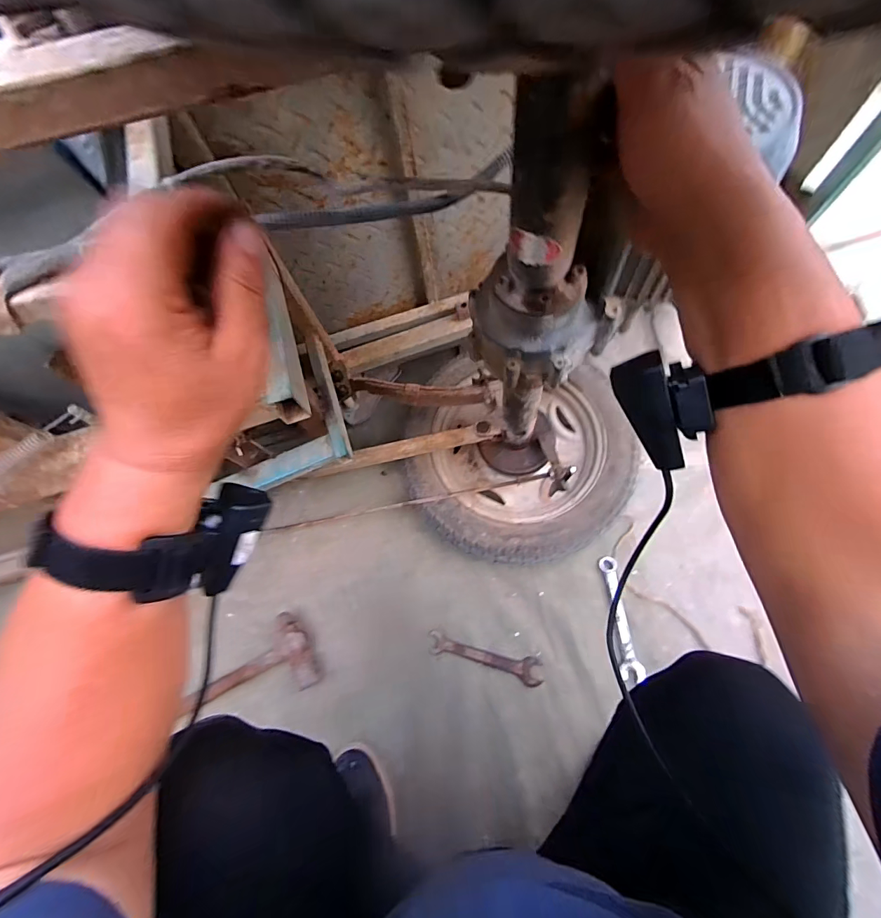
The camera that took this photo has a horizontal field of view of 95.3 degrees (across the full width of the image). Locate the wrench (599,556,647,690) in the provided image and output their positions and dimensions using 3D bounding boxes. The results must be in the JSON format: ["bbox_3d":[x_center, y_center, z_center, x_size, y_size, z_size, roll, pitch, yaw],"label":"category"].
[{"bbox_3d":[0.312,0.272,0.693,0.034,0.018,0.207,-1,62,2],"label":"wrench"}]

